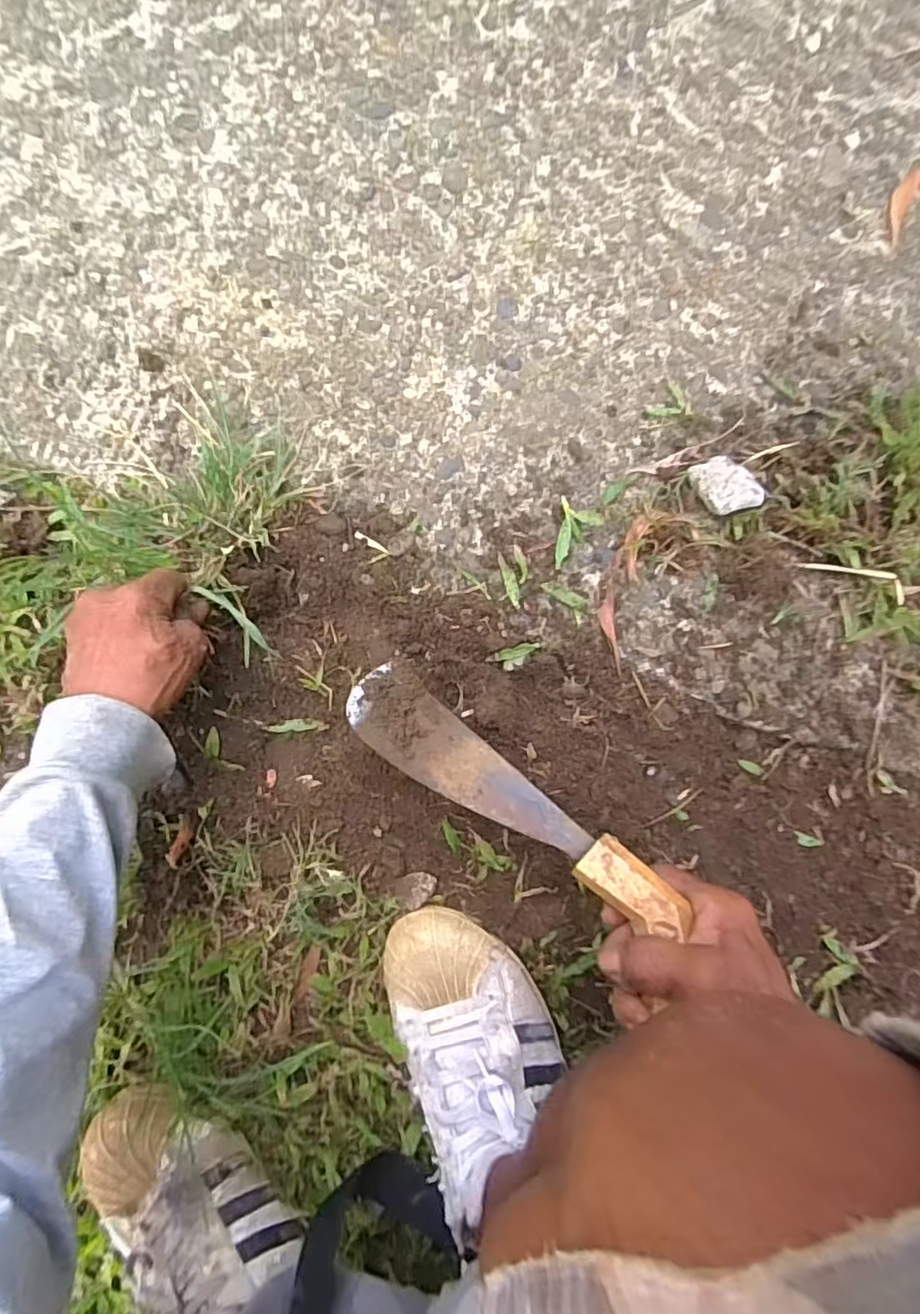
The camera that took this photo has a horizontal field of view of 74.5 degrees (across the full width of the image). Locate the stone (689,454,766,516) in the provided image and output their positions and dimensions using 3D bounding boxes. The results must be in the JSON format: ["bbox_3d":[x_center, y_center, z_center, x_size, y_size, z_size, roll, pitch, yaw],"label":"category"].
[{"bbox_3d":[0.201,-0.129,0.460,0.031,0.024,0.051,-35,84,-5],"label":"stone"}]

